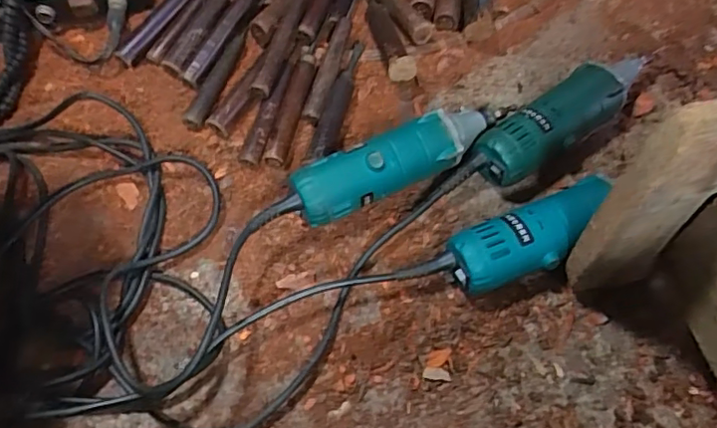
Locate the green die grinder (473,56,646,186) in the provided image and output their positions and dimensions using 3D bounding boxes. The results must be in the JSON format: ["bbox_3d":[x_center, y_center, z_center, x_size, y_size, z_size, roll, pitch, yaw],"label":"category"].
[{"bbox_3d":[0.188,-0.086,0.524,0.188,0.058,0.052,-35,66,-13],"label":"green die grinder"}]

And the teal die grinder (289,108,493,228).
[{"bbox_3d":[0.034,-0.044,0.497,0.191,0.055,0.049,-25,64,-9],"label":"teal die grinder"}]

